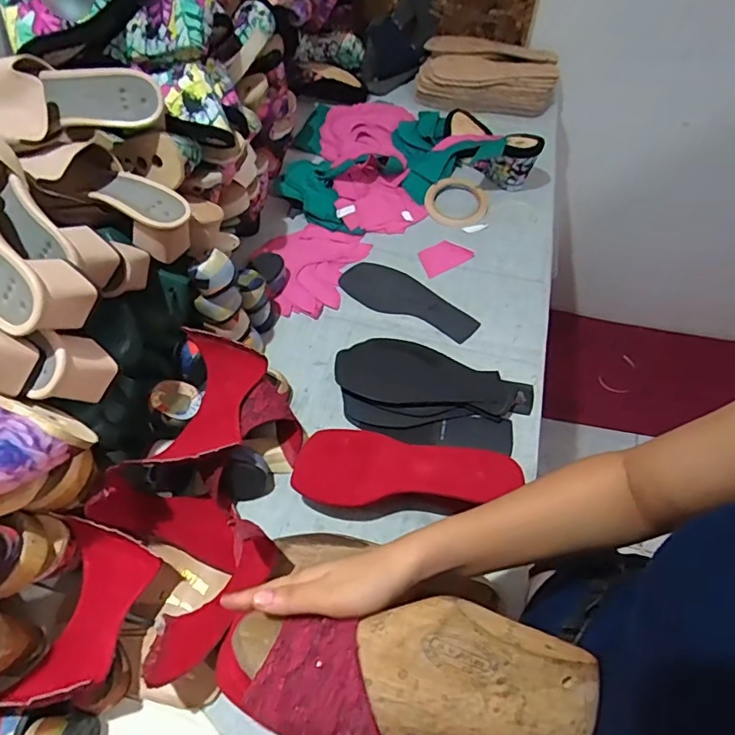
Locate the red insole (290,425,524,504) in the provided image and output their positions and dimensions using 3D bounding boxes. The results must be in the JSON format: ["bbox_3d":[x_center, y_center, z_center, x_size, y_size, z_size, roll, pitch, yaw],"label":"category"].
[{"bbox_3d":[0.036,0.112,0.536,0.228,0.020,0.088,9,54,14],"label":"red insole"}]

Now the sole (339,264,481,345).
[{"bbox_3d":[0.059,-0.096,0.728,0.203,0.009,0.080,30,60,19],"label":"sole"}]

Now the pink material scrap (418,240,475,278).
[{"bbox_3d":[0.116,-0.171,0.782,0.080,0.004,0.055,-27,61,-15],"label":"pink material scrap"}]

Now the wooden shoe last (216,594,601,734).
[{"bbox_3d":[0.026,0.196,0.323,0.235,0.050,0.082,5,56,1],"label":"wooden shoe last"}]

